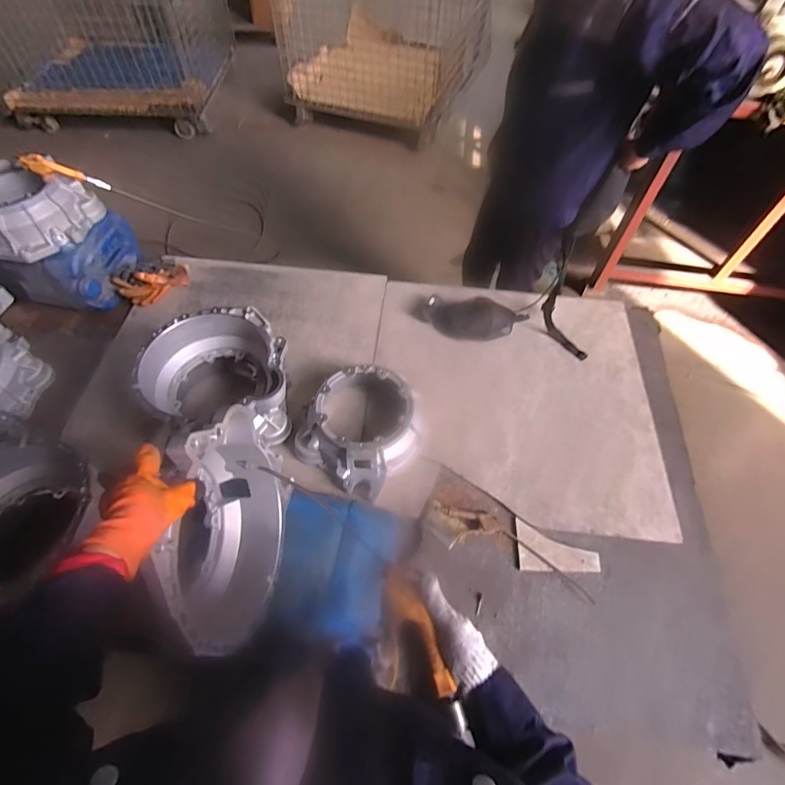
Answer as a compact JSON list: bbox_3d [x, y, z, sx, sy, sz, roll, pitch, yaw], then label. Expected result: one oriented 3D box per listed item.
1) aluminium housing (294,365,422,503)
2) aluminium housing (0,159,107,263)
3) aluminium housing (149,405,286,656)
[{"bbox_3d":[-0.075,0.091,1.157,0.280,0.149,0.302,1,57,-2],"label":"aluminium housing"},{"bbox_3d":[-1.069,-0.524,1.289,0.277,0.155,0.289,19,58,10],"label":"aluminium housing"},{"bbox_3d":[-0.282,0.213,0.689,0.150,0.307,0.333,1,58,0],"label":"aluminium housing"}]

